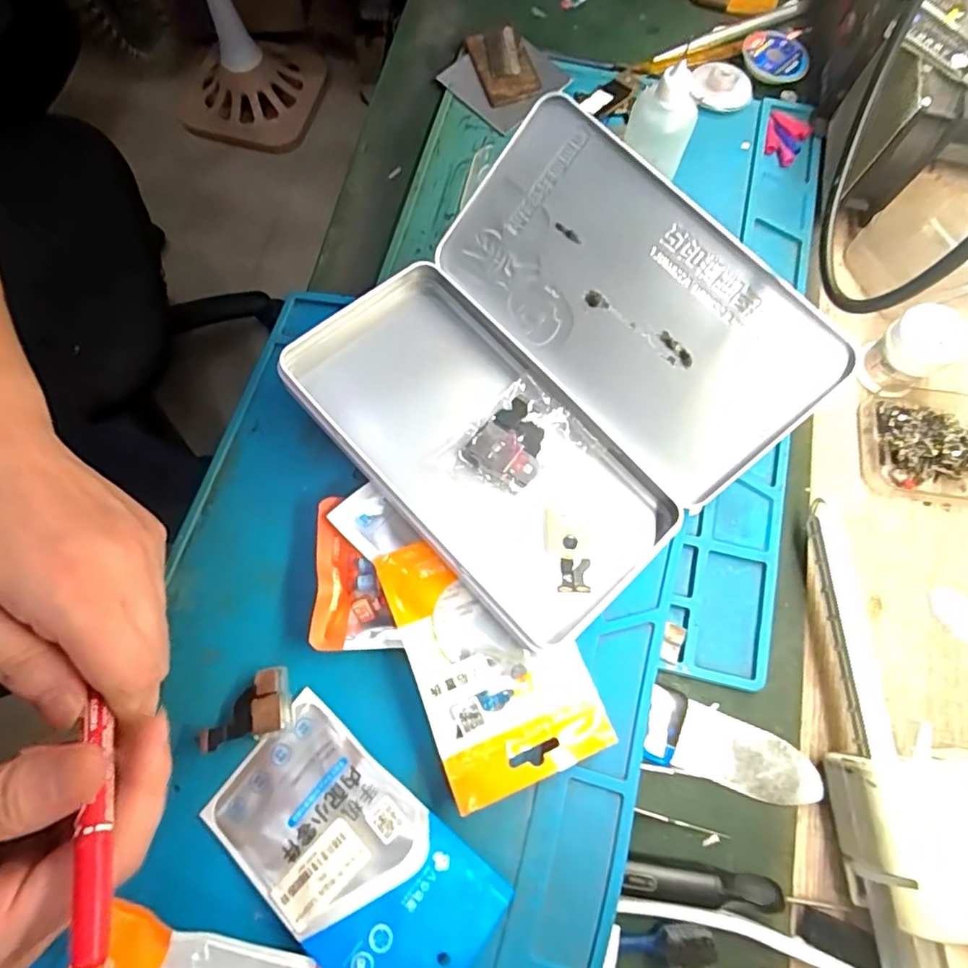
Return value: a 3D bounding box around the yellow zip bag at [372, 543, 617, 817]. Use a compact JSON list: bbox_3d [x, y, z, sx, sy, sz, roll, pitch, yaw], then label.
[{"bbox_3d":[0.004,0.077,0.265,0.072,0.007,0.112,-19,74,-14],"label":"yellow zip bag"}]

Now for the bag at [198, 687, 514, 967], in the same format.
[{"bbox_3d":[-0.056,0.156,0.243,0.124,0.009,0.069,38,77,11],"label":"bag"}]

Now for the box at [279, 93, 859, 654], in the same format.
[{"bbox_3d":[0.028,-0.053,0.285,0.190,0.080,0.193,-42,77,-11],"label":"box"}]

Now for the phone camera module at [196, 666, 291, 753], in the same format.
[{"bbox_3d":[-0.109,0.103,0.264,0.041,0.008,0.029,-14,74,-4],"label":"phone camera module"}]

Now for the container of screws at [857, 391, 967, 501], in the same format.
[{"bbox_3d":[0.242,-0.022,0.313,0.062,0.021,0.057,9,74,3],"label":"container of screws"}]

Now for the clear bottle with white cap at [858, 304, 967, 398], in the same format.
[{"bbox_3d":[0.233,-0.073,0.314,0.038,0.039,0.032,-30,75,-8],"label":"clear bottle with white cap"}]

